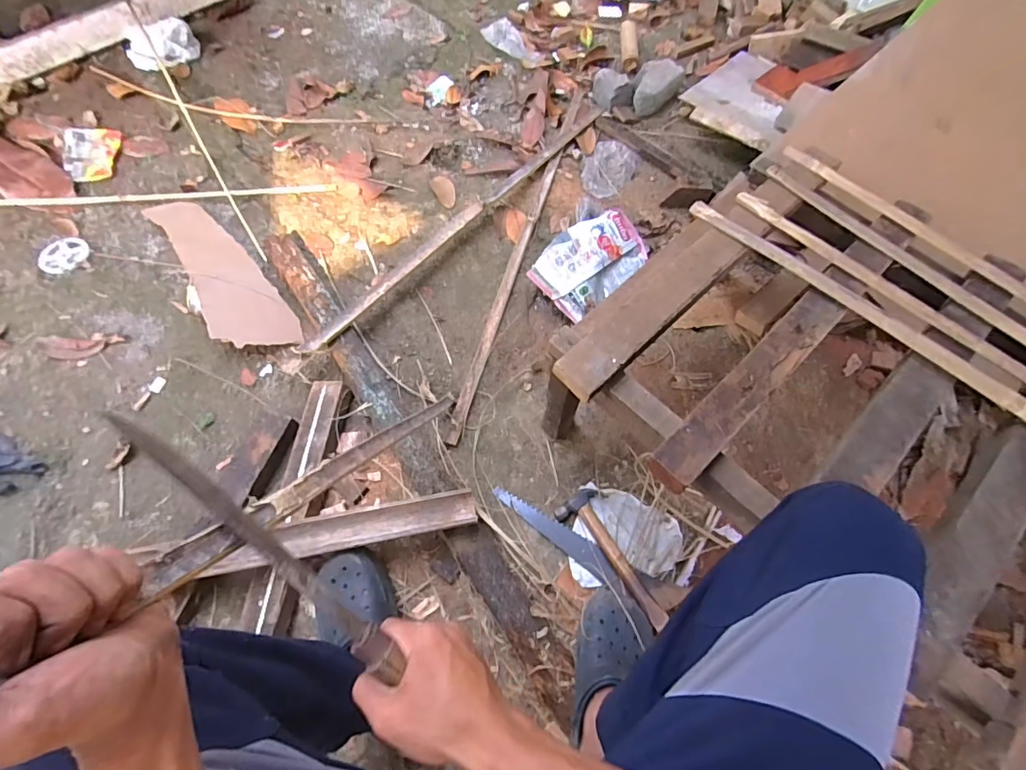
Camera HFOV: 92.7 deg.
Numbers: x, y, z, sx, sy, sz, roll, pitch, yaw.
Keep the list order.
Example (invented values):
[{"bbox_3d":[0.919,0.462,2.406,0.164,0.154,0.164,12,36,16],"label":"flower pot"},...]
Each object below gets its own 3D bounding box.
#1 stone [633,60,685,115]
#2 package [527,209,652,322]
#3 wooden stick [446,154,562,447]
[{"bbox_3d":[0.367,-0.785,1.281,0.099,0.082,0.171,35,69,13],"label":"stone"},{"bbox_3d":[0.159,-0.269,1.040,0.168,0.105,0.222,43,70,15],"label":"package"},{"bbox_3d":[-0.009,-0.221,1.065,0.034,0.015,0.755,16,66,5],"label":"wooden stick"}]

